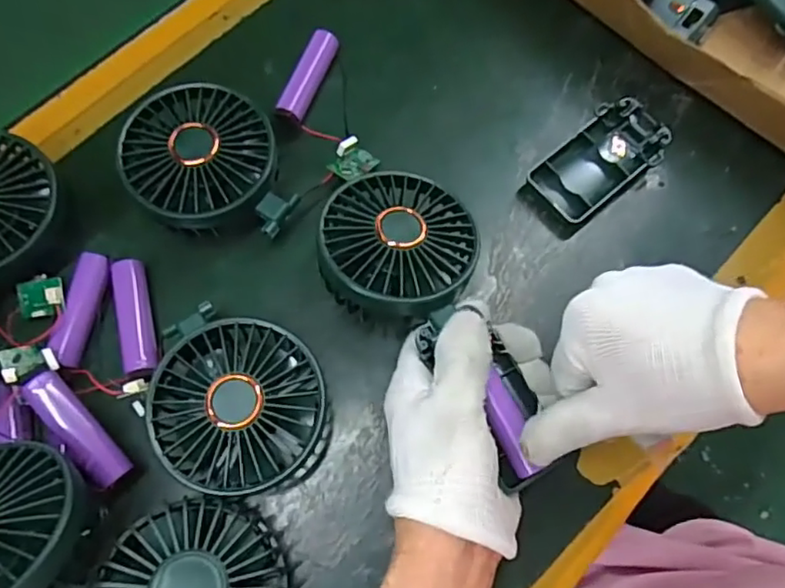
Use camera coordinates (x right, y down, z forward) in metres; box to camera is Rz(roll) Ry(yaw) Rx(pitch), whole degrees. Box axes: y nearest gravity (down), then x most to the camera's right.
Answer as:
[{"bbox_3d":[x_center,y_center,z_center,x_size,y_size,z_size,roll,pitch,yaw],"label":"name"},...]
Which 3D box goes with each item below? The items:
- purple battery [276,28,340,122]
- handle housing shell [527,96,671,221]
[{"bbox_3d":[-0.056,-0.144,0.404,0.016,0.018,0.068,20,71,7],"label":"purple battery"},{"bbox_3d":[0.133,-0.086,0.392,0.094,0.017,0.048,-35,74,-12],"label":"handle housing shell"}]

